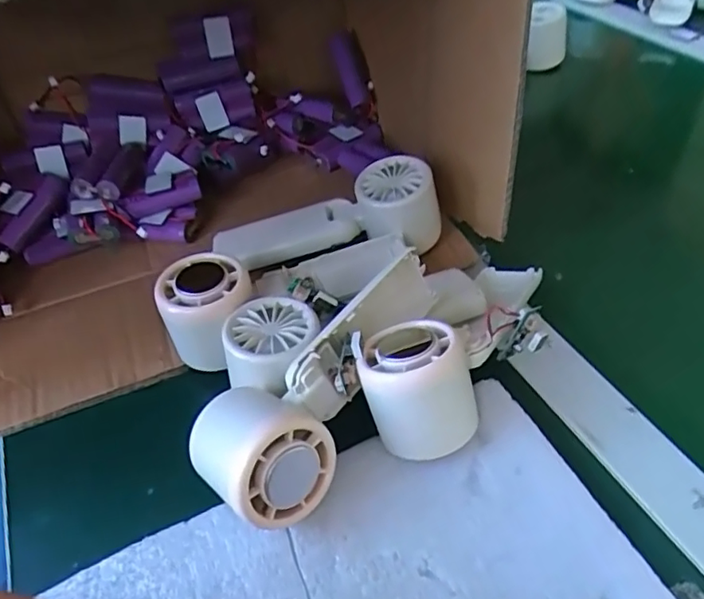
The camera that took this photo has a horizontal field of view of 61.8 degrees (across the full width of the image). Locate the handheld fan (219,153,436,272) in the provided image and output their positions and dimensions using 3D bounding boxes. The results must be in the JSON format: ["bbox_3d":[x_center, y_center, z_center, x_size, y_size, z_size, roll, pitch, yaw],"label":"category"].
[{"bbox_3d":[-0.018,-0.058,0.425,0.158,0.062,0.049,-7,45,-1],"label":"handheld fan"}]

